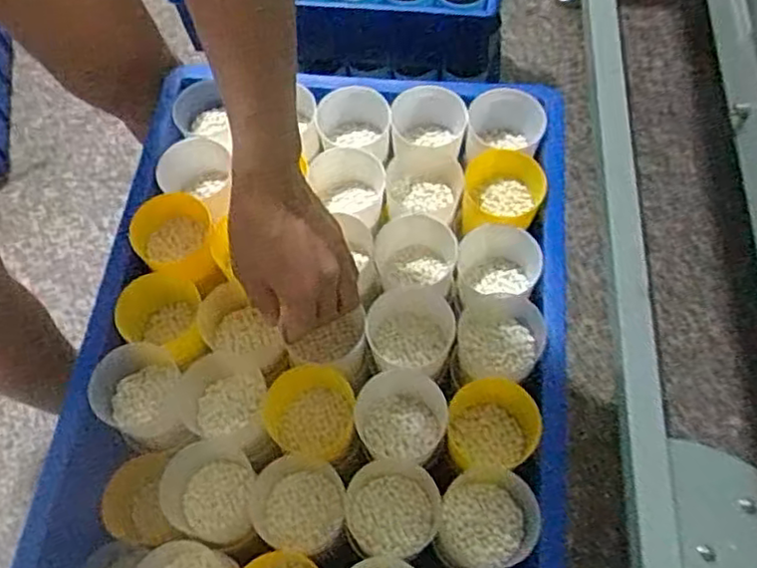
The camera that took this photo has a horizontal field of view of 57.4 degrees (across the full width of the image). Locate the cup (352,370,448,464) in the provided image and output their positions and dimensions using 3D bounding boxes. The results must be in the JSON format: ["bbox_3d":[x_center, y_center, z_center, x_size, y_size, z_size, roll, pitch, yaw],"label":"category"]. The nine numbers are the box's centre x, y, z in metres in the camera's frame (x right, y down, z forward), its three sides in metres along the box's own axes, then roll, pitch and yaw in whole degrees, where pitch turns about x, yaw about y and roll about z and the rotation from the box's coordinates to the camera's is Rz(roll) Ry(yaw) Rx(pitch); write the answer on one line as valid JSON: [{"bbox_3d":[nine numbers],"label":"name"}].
[{"bbox_3d":[0.014,0.099,0.517,0.070,0.056,0.063,37,72,18],"label":"cup"}]

